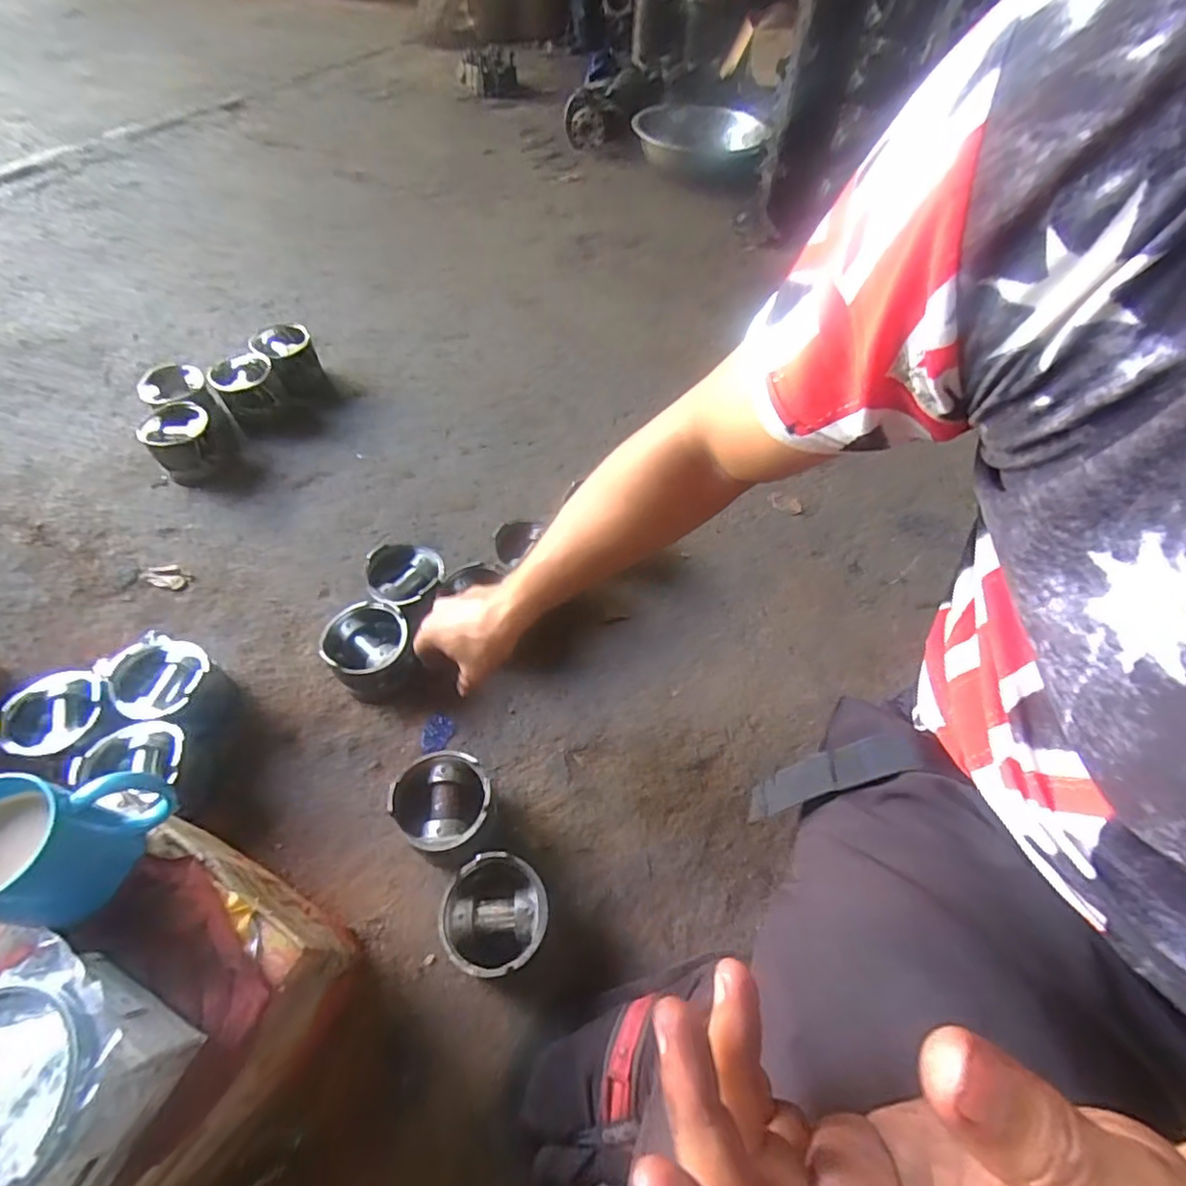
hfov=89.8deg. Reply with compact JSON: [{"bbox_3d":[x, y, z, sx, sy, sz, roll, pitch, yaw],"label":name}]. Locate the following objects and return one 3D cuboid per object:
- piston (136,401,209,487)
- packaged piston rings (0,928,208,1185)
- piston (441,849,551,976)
[{"bbox_3d":[-0.603,-0.219,0.883,0.094,0.090,0.086,-32,63,-23],"label":"piston"},{"bbox_3d":[-0.319,0.279,0.327,0.125,0.078,0.135,28,58,16],"label":"packaged piston rings"},{"bbox_3d":[-0.088,0.298,0.545,0.088,0.086,0.089,1,55,-2],"label":"piston"}]

